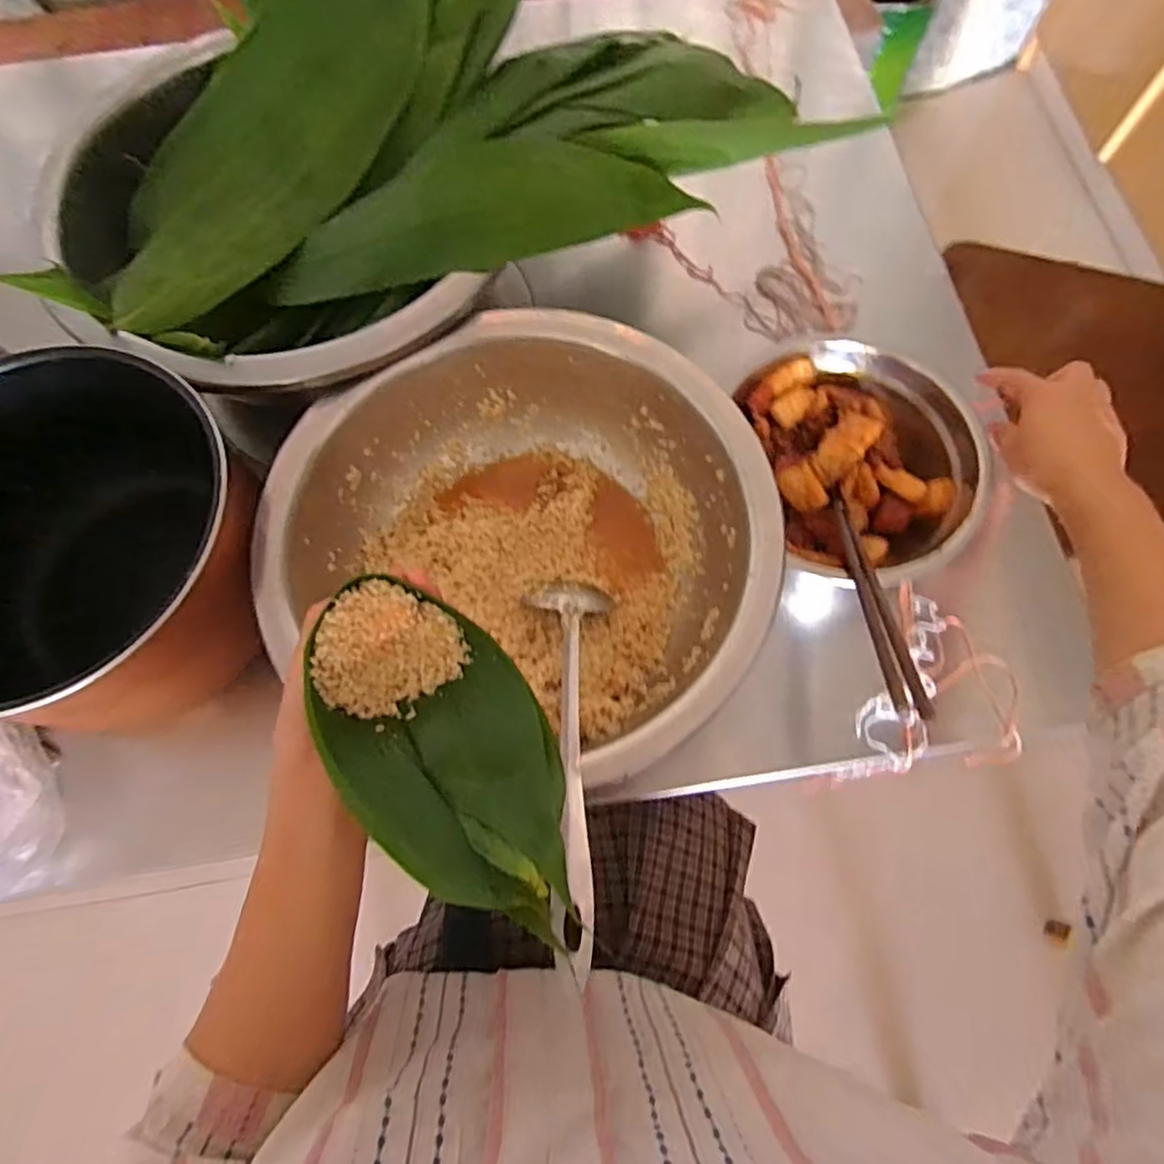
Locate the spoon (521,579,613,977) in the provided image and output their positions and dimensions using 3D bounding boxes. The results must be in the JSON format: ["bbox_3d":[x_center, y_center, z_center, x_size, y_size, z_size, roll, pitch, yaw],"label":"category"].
[{"bbox_3d":[-0.005,0.096,0.382,0.048,0.032,0.230,-3,50,1],"label":"spoon"}]

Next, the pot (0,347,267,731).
[{"bbox_3d":[-0.330,-0.018,0.459,0.242,0.150,0.226,-1,70,2],"label":"pot"}]

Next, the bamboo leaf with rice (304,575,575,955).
[{"bbox_3d":[-0.062,0.071,0.298,0.085,0.040,0.171,-36,56,-11],"label":"bamboo leaf with rice"}]

